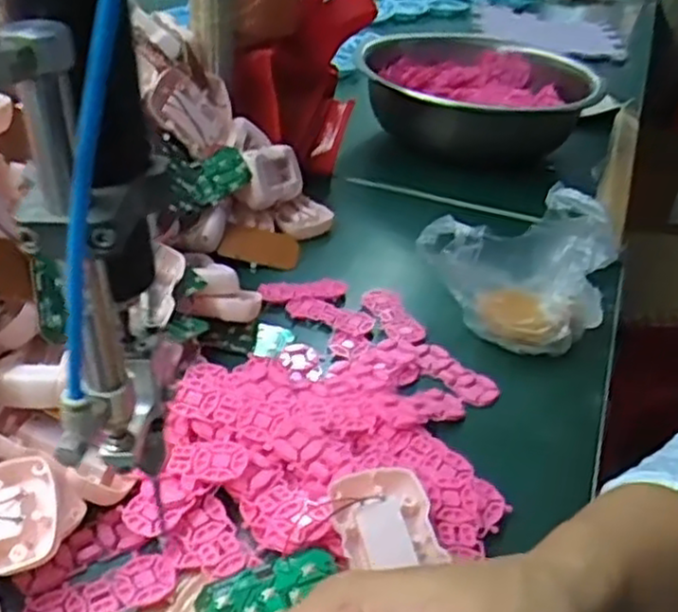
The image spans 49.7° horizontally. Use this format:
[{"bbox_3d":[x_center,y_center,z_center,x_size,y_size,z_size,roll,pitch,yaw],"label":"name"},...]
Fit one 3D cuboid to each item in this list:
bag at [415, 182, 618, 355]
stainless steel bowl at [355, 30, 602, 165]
[{"bbox_3d":[0.148,-0.027,0.587,0.132,0.096,0.116,-9,36,-22],"label":"bag"},{"bbox_3d":[0.184,-0.253,0.922,0.297,0.097,0.307,4,33,-3],"label":"stainless steel bowl"}]

